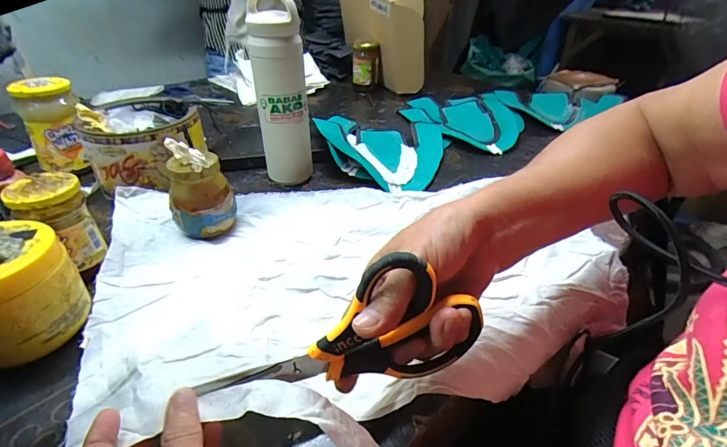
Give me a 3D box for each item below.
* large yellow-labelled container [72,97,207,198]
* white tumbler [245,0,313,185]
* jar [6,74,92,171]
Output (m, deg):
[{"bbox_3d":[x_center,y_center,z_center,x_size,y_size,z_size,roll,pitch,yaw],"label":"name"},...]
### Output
[{"bbox_3d":[-0.306,-0.120,0.566,0.143,0.102,0.161,-6,36,-7],"label":"large yellow-labelled container"},{"bbox_3d":[-0.113,-0.177,0.533,0.067,0.234,0.062,-7,36,-8],"label":"white tumbler"},{"bbox_3d":[-0.458,-0.142,0.581,0.074,0.130,0.066,-24,40,-29],"label":"jar"}]

